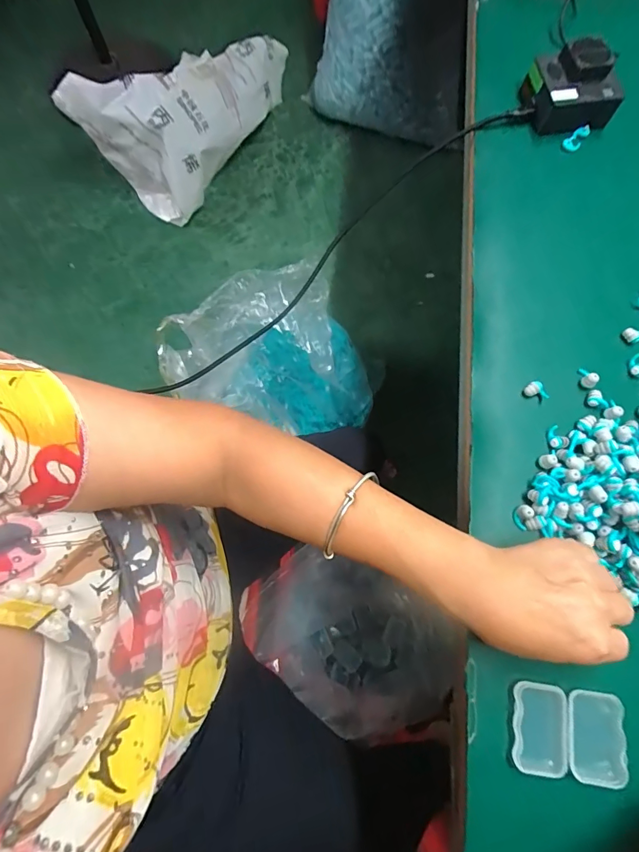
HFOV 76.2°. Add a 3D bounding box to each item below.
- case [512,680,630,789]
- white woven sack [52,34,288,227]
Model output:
[{"bbox_3d":[0.175,0.216,0.289,0.074,0.011,0.056,8,76,2],"label":"case"},{"bbox_3d":[-0.339,-0.915,1.135,0.285,0.321,0.570,32,78,7],"label":"white woven sack"}]

